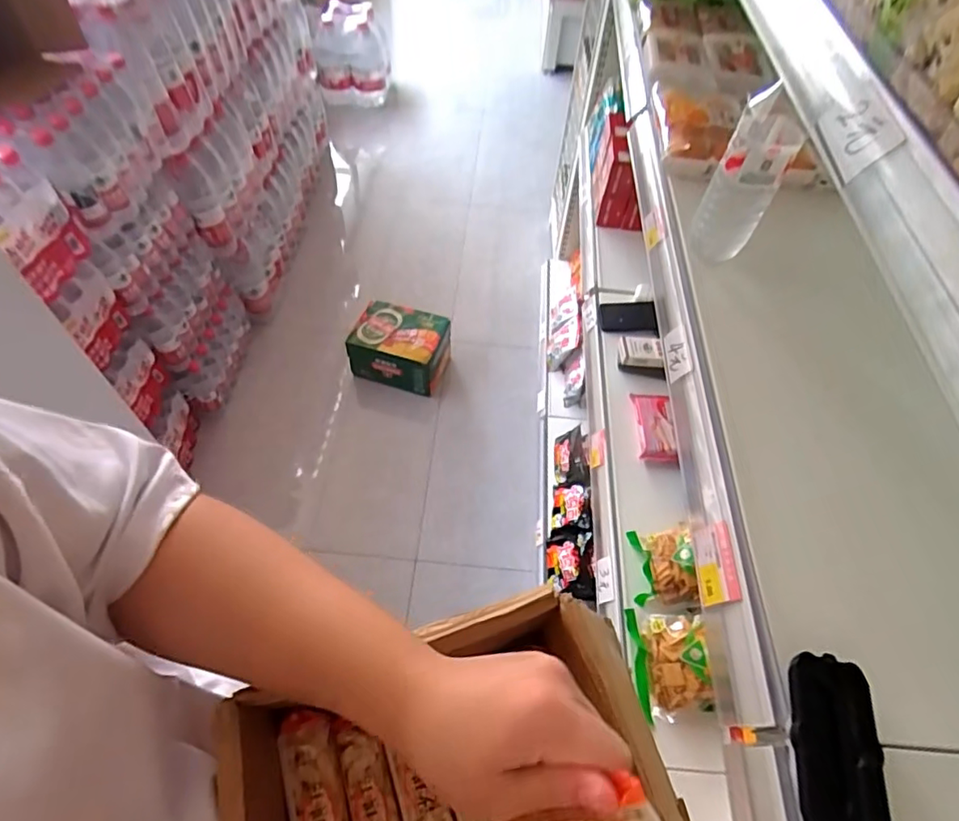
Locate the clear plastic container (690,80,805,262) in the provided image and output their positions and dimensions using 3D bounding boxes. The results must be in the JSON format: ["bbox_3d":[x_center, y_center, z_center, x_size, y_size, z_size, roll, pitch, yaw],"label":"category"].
[{"bbox_3d":[0.295,-0.252,0.628,0.069,0.172,0.055,22,57,13],"label":"clear plastic container"}]

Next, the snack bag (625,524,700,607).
[{"bbox_3d":[0.285,0.238,0.854,0.045,0.100,0.113,28,51,-35],"label":"snack bag"}]

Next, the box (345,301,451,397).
[{"bbox_3d":[-0.252,-0.200,1.809,0.291,0.179,0.203,13,55,6],"label":"box"}]

